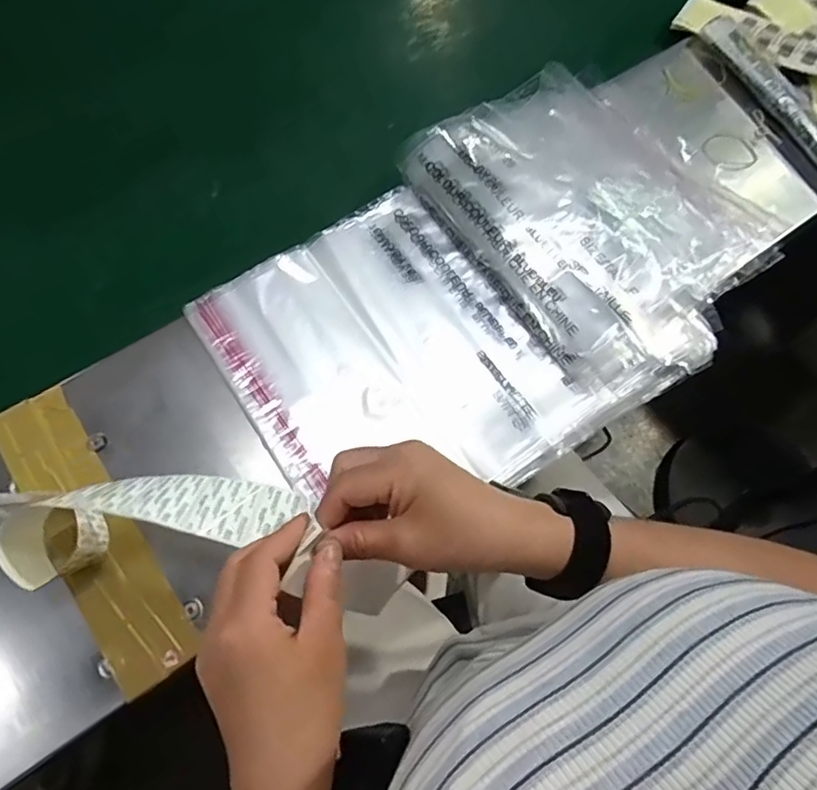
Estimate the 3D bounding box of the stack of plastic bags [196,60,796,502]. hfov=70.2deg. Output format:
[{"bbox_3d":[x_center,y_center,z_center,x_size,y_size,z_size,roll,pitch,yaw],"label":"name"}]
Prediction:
[{"bbox_3d":[0.075,-0.095,0.483,0.446,0.053,0.293,-39,75,-15],"label":"stack of plastic bags"}]

